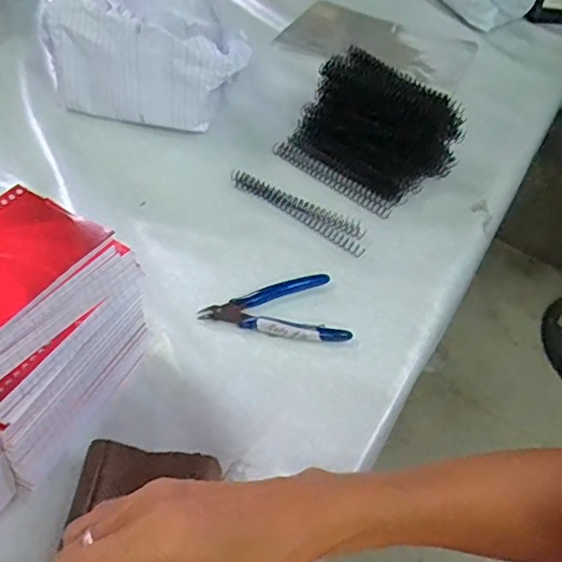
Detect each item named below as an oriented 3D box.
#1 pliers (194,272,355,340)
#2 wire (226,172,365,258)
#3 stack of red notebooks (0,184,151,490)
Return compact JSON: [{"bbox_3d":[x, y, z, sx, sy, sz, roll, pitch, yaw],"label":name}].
[{"bbox_3d":[-0.007,0.026,0.507,0.115,0.008,0.073,-6,48,-12],"label":"pliers"},{"bbox_3d":[0.018,-0.078,0.604,0.166,0.015,0.033,33,52,22],"label":"wire"},{"bbox_3d":[-0.165,0.040,0.383,0.085,0.148,0.145,26,48,16],"label":"stack of red notebooks"}]

